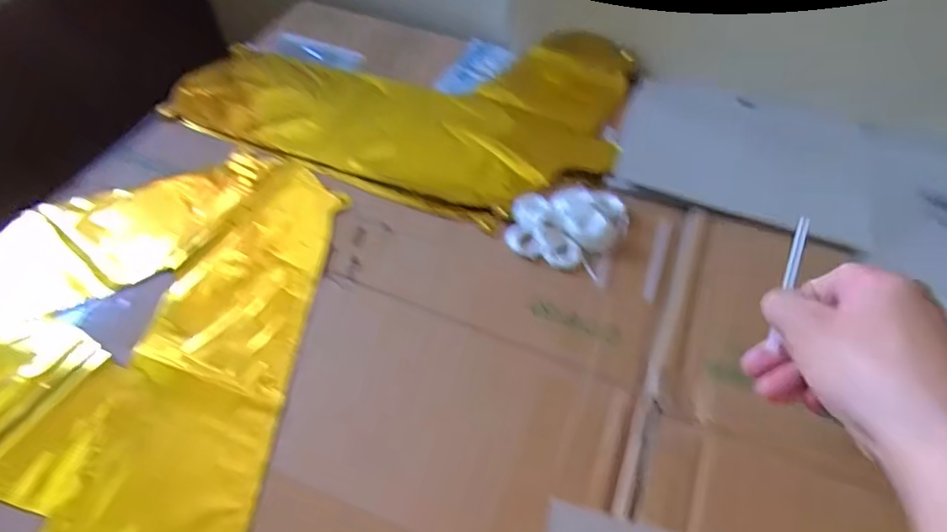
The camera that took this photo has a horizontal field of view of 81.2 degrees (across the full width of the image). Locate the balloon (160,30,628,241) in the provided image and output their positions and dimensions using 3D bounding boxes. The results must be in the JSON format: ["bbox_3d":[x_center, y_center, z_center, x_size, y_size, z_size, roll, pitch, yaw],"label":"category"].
[{"bbox_3d":[-0.066,-0.169,0.523,0.393,0.030,0.243,22,57,14],"label":"balloon"}]

